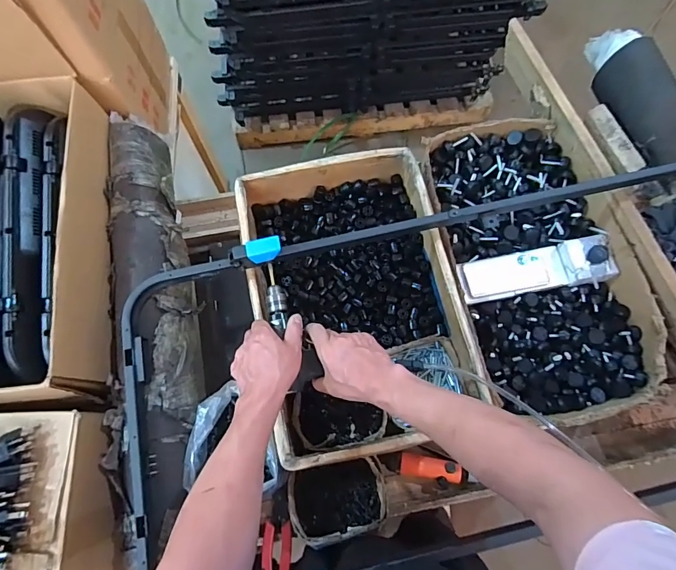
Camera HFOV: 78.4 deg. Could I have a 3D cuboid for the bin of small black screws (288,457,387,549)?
[{"bbox_3d":[0.000,0.383,0.745,0.173,0.071,0.113,-10,73,-2],"label":"bin of small black screws"}]

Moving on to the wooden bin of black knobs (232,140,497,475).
[{"bbox_3d":[0.039,0.029,0.784,0.368,0.154,0.531,-13,73,-3],"label":"wooden bin of black knobs"}]

